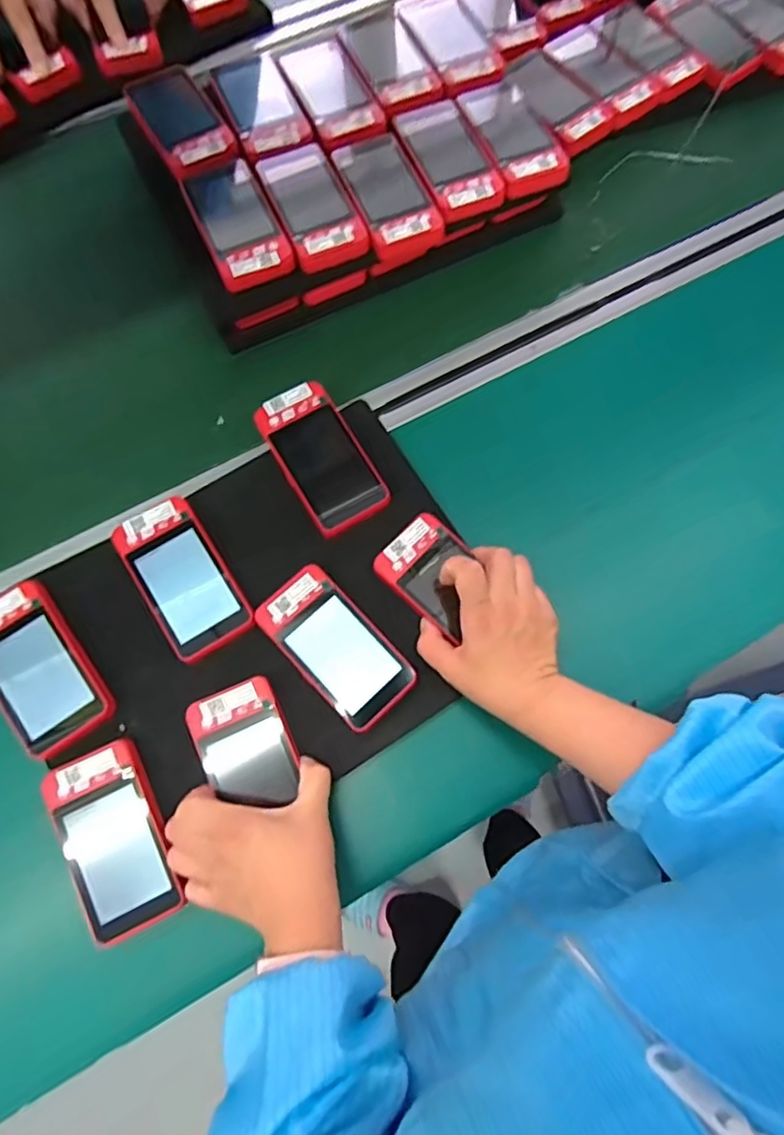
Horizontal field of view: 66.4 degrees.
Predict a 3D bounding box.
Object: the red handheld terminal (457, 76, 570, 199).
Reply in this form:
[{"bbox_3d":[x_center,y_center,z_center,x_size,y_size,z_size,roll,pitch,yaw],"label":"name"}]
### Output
[{"bbox_3d":[0.111,-0.384,0.542,0.063,0.029,0.118,-21,76,-7],"label":"red handheld terminal"}]

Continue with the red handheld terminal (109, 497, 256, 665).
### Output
[{"bbox_3d":[-0.158,0.006,0.451,0.063,0.012,0.118,-31,78,-9],"label":"red handheld terminal"}]

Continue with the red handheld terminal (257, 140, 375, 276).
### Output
[{"bbox_3d":[-0.068,-0.309,0.512,0.062,0.016,0.117,-24,77,-8],"label":"red handheld terminal"}]

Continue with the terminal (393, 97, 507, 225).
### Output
[{"bbox_3d":[0.050,-0.360,0.527,0.067,0.011,0.126,-20,76,-7],"label":"terminal"}]

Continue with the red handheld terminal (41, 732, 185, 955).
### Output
[{"bbox_3d":[-0.190,0.186,0.409,0.063,0.015,0.120,-23,77,-7],"label":"red handheld terminal"}]

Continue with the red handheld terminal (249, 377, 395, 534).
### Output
[{"bbox_3d":[-0.056,-0.089,0.479,0.062,0.019,0.120,-31,78,-9],"label":"red handheld terminal"}]

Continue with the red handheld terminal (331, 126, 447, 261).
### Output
[{"bbox_3d":[-0.005,-0.323,0.516,0.062,0.019,0.121,-22,76,-7],"label":"red handheld terminal"}]

